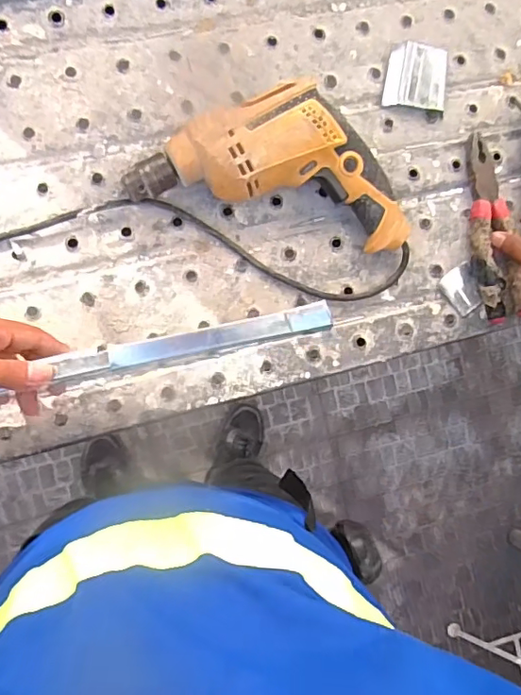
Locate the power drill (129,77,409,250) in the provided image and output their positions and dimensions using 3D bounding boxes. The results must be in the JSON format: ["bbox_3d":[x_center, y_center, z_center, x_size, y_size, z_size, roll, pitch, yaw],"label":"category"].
[{"bbox_3d":[0.022,-0.174,0.501,0.262,0.070,0.116,9,86,-9],"label":"power drill"}]

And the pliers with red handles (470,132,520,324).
[{"bbox_3d":[0.240,-0.122,0.556,0.041,0.021,0.188,-7,87,-9],"label":"pliers with red handles"}]

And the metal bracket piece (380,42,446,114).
[{"bbox_3d":[0.160,-0.277,0.554,0.062,0.020,0.060,6,87,-9],"label":"metal bracket piece"}]

